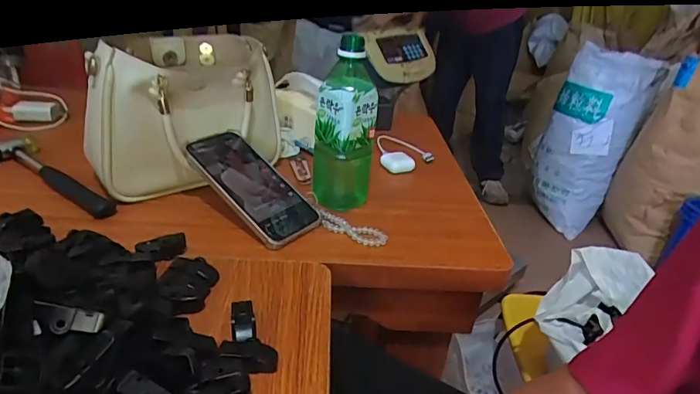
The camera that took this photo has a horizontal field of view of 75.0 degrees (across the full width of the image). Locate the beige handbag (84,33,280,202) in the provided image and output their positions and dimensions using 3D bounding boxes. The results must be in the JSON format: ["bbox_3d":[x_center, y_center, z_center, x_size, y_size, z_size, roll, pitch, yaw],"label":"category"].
[{"bbox_3d":[-0.205,-0.111,0.596,0.145,0.158,0.242,17,31,19],"label":"beige handbag"}]

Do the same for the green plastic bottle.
[{"bbox_3d":[-0.005,-0.085,0.550,0.070,0.206,0.070,7,29,1],"label":"green plastic bottle"}]

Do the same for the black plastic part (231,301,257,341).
[{"bbox_3d":[-0.090,0.103,0.385,0.020,0.016,0.032,-1,30,-14],"label":"black plastic part"}]

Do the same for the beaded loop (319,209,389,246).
[{"bbox_3d":[0.002,0.036,0.528,0.084,0.013,0.028,14,30,13],"label":"beaded loop"}]

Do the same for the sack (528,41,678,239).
[{"bbox_3d":[0.843,-0.209,1.635,0.273,0.612,0.228,29,36,35],"label":"sack"}]

